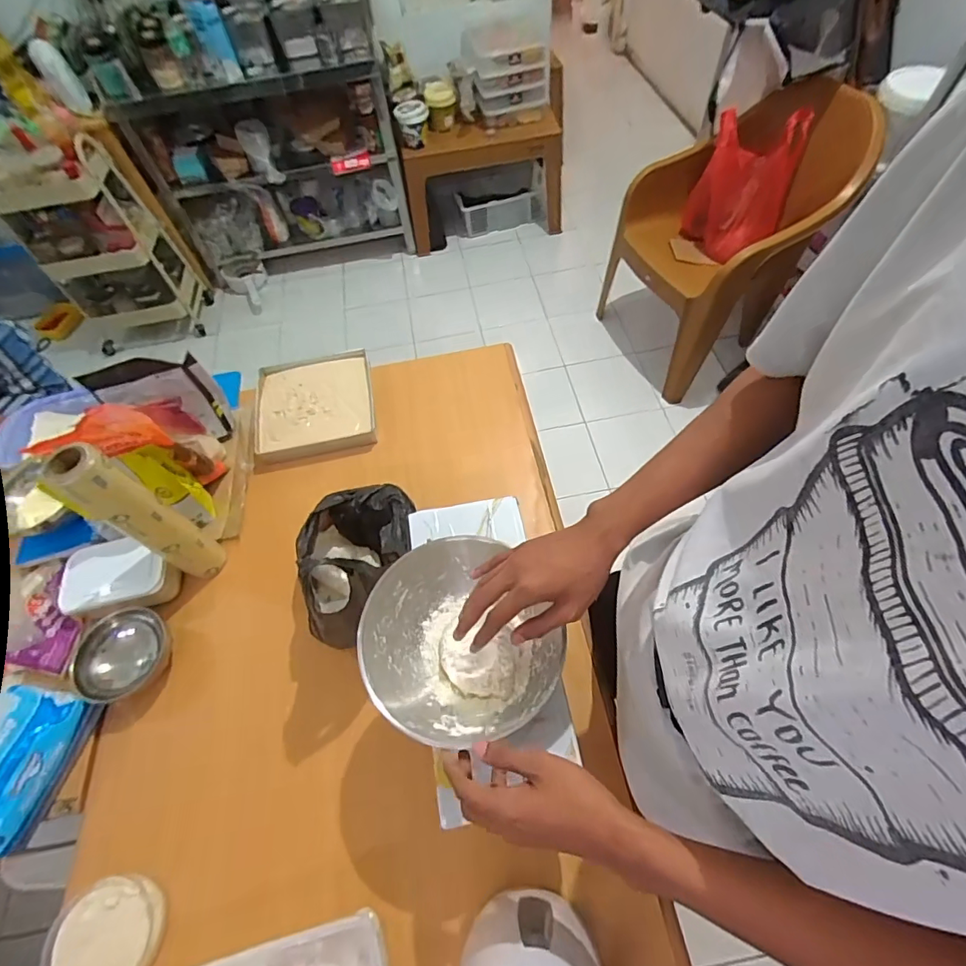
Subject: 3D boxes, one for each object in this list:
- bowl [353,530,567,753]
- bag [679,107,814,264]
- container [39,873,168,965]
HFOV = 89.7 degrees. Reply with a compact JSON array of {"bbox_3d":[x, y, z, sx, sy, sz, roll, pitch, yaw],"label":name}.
[{"bbox_3d":[-0.032,0.182,0.551,0.195,0.078,0.212,-2,58,4],"label":"bowl"},{"bbox_3d":[0.814,-0.916,1.544,0.295,0.438,0.172,10,39,3],"label":"bag"},{"bbox_3d":[-0.434,0.519,0.554,0.130,0.035,0.108,-19,59,-7],"label":"container"}]

